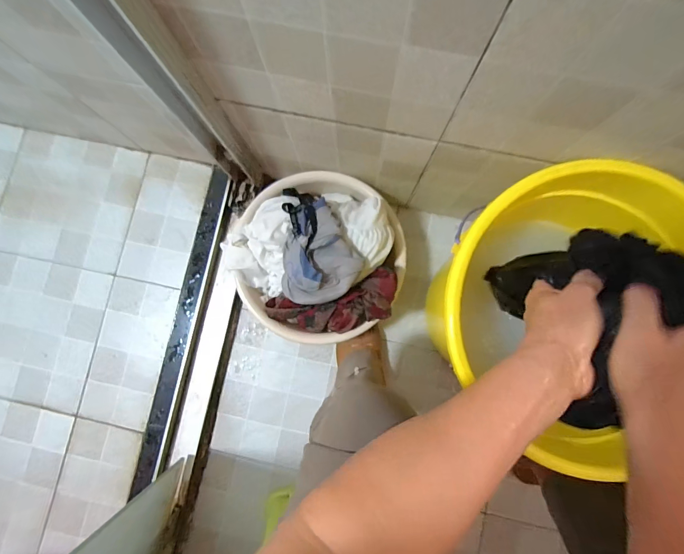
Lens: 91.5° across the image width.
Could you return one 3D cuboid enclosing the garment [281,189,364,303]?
[{"bbox_3d":[-0.035,-0.064,0.553,0.131,0.067,0.213,-2,84,1],"label":"garment"}]

